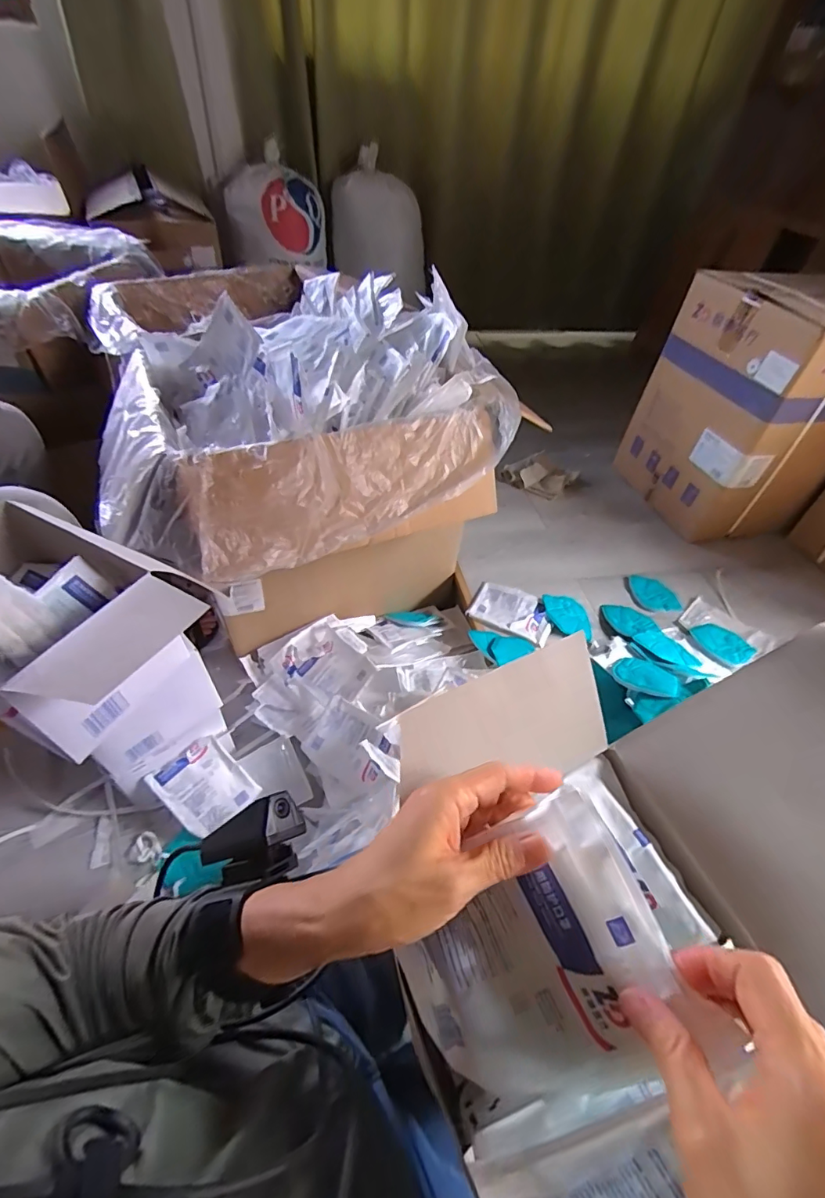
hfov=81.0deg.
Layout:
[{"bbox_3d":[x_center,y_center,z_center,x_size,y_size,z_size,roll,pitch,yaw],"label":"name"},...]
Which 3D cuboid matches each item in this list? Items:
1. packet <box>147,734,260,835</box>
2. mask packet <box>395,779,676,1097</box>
[{"bbox_3d":[-0.381,0.346,0.891,0.124,0.014,0.151,-42,99,-25],"label":"packet"},{"bbox_3d":[0.058,0.202,0.269,0.013,0.177,0.121,0,50,-51],"label":"mask packet"}]

